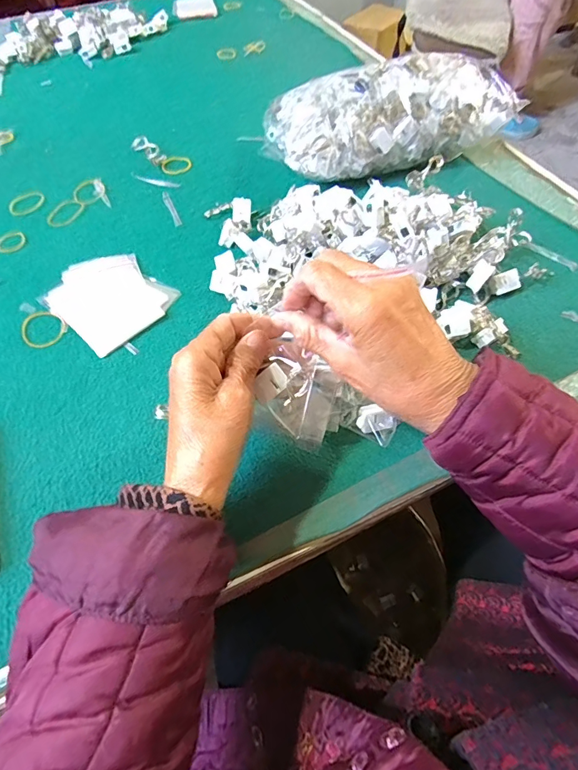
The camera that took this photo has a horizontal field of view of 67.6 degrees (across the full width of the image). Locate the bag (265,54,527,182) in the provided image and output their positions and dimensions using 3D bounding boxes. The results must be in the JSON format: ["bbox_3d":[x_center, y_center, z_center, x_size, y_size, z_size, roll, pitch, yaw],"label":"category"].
[{"bbox_3d":[0.119,-0.323,0.530,0.278,0.093,0.117,-14,58,-8],"label":"bag"}]

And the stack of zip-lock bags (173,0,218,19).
[{"bbox_3d":[-0.189,-0.757,0.863,0.084,0.011,0.105,-11,58,-6],"label":"stack of zip-lock bags"}]

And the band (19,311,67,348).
[{"bbox_3d":[-0.239,-0.056,0.419,0.040,0.004,0.048,-33,63,-19],"label":"band"}]

